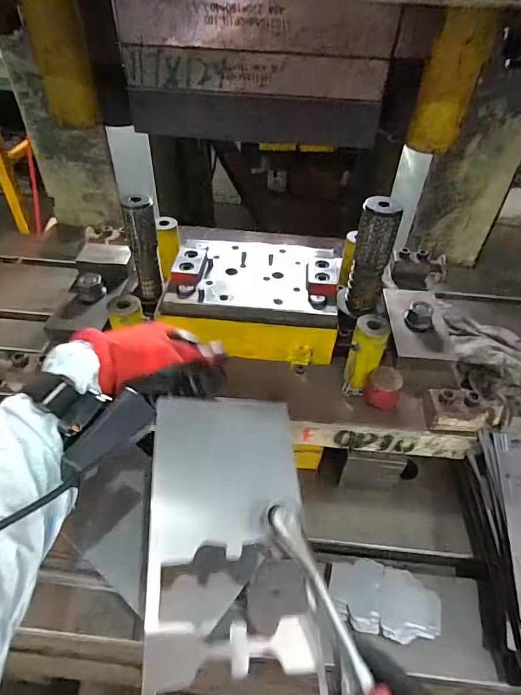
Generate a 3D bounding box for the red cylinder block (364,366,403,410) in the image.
[{"bbox_3d":[0.153,0.050,0.520,0.040,0.034,0.042,19,46,16],"label":"red cylinder block"}]

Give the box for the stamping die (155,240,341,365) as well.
[{"bbox_3d":[-0.010,-0.069,0.591,0.228,0.088,0.186,7,44,4],"label":"stamping die"}]

